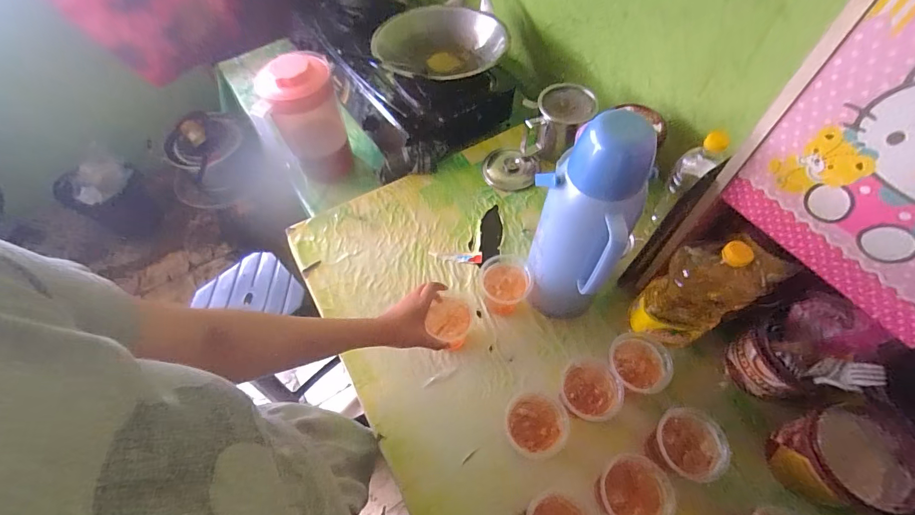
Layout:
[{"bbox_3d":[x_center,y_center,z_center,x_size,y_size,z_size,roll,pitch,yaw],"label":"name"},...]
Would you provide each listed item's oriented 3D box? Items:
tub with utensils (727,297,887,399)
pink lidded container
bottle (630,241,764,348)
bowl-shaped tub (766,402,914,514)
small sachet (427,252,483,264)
[{"bbox_3d":[0.502,0.144,0.588,0.102,0.157,0.124,-22,61,-12],"label":"tub with utensils"},{"bbox_3d":[-0.355,-0.318,0.944,0.158,0.288,0.155,-6,59,-3],"label":"pink lidded container"},{"bbox_3d":[0.354,0.054,0.600,0.108,0.261,0.078,20,55,6],"label":"bottle"},{"bbox_3d":[0.521,0.282,0.549,0.131,0.118,0.130,0,59,0],"label":"bowl-shaped tub"},{"bbox_3d":[-0.004,0.000,0.804,0.105,0.008,0.025,1,59,1],"label":"small sachet"}]

